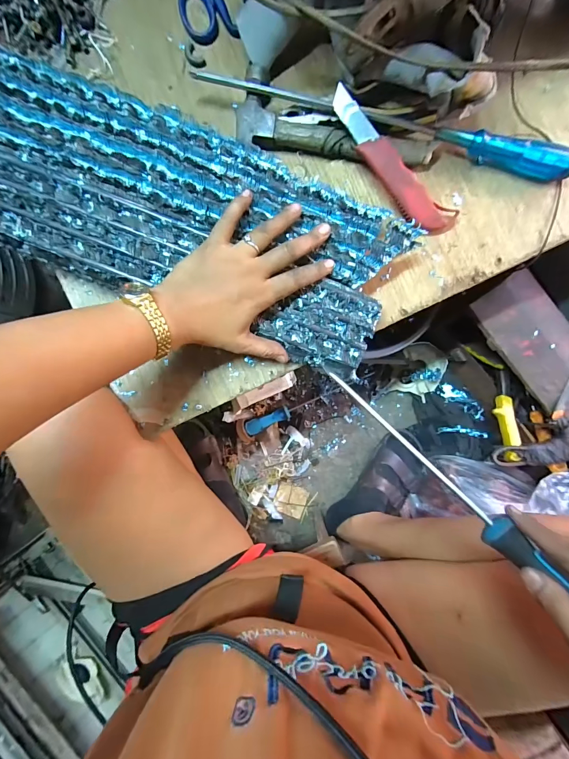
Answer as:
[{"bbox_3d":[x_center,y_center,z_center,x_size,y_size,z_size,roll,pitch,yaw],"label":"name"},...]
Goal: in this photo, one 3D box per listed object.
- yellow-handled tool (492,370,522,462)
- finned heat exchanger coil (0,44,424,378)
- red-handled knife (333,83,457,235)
[{"bbox_3d":[0.359,0.058,0.524,0.022,0.027,0.143,4,74,-4],"label":"yellow-handled tool"},{"bbox_3d":[-0.158,-0.176,0.310,0.557,0.041,0.164,20,93,-5],"label":"finned heat exchanger coil"},{"bbox_3d":[0.107,-0.212,0.328,0.169,0.019,0.033,43,90,-6],"label":"red-handled knife"}]

